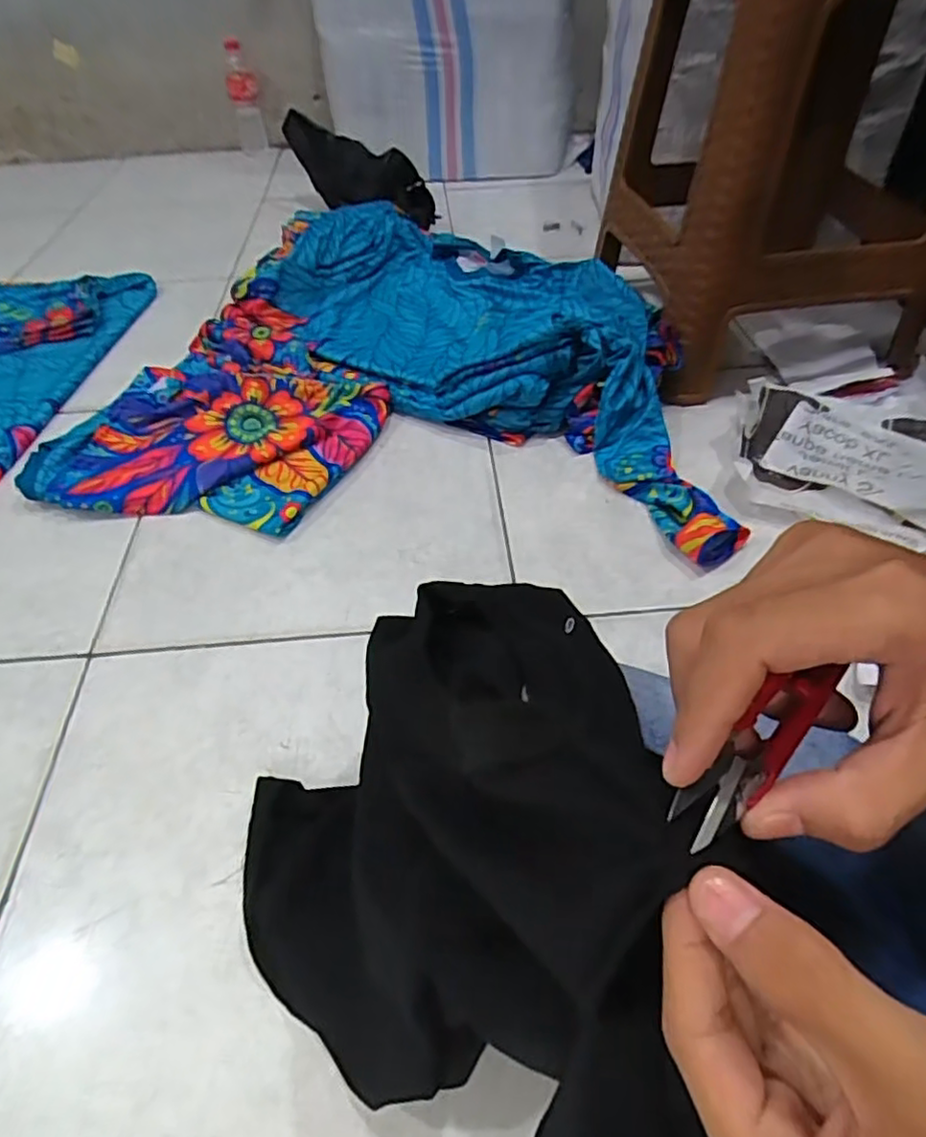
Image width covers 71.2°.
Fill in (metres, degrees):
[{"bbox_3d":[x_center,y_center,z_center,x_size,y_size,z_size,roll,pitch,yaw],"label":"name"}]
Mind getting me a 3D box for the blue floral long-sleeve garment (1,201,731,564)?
[{"bbox_3d":[-0.079,-0.279,0.836,0.755,0.107,0.576,4,49,5],"label":"blue floral long-sleeve garment"}]

